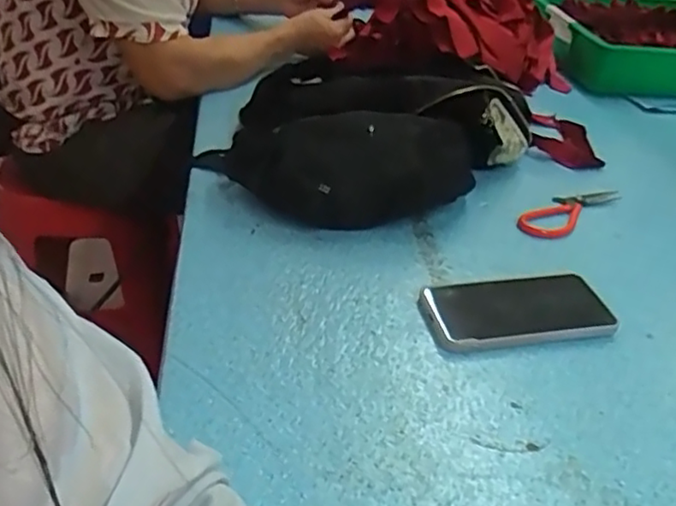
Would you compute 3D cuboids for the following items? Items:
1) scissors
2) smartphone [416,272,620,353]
[{"bbox_3d":[0.263,-0.049,0.742,0.051,0.008,0.159,33,44,32],"label":"scissors"},{"bbox_3d":[0.159,0.050,0.585,0.162,0.012,0.082,-4,37,-13],"label":"smartphone"}]

